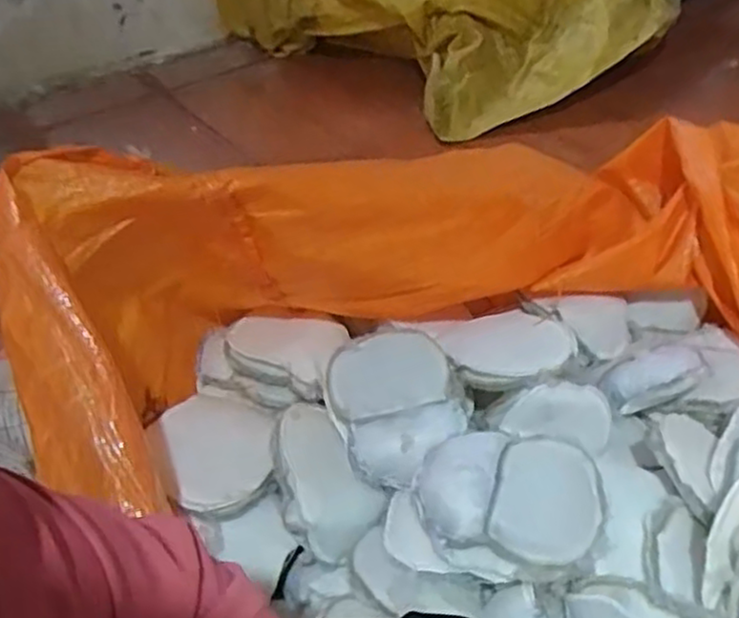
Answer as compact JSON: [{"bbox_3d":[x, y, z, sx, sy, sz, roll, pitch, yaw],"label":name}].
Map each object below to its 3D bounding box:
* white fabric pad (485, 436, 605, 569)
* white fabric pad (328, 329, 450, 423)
[{"bbox_3d":[0.176,0.186,0.701,0.105,0.015,0.131,18,52,4],"label":"white fabric pad"},{"bbox_3d":[0.020,0.076,0.827,0.134,0.020,0.098,-13,62,1],"label":"white fabric pad"}]

